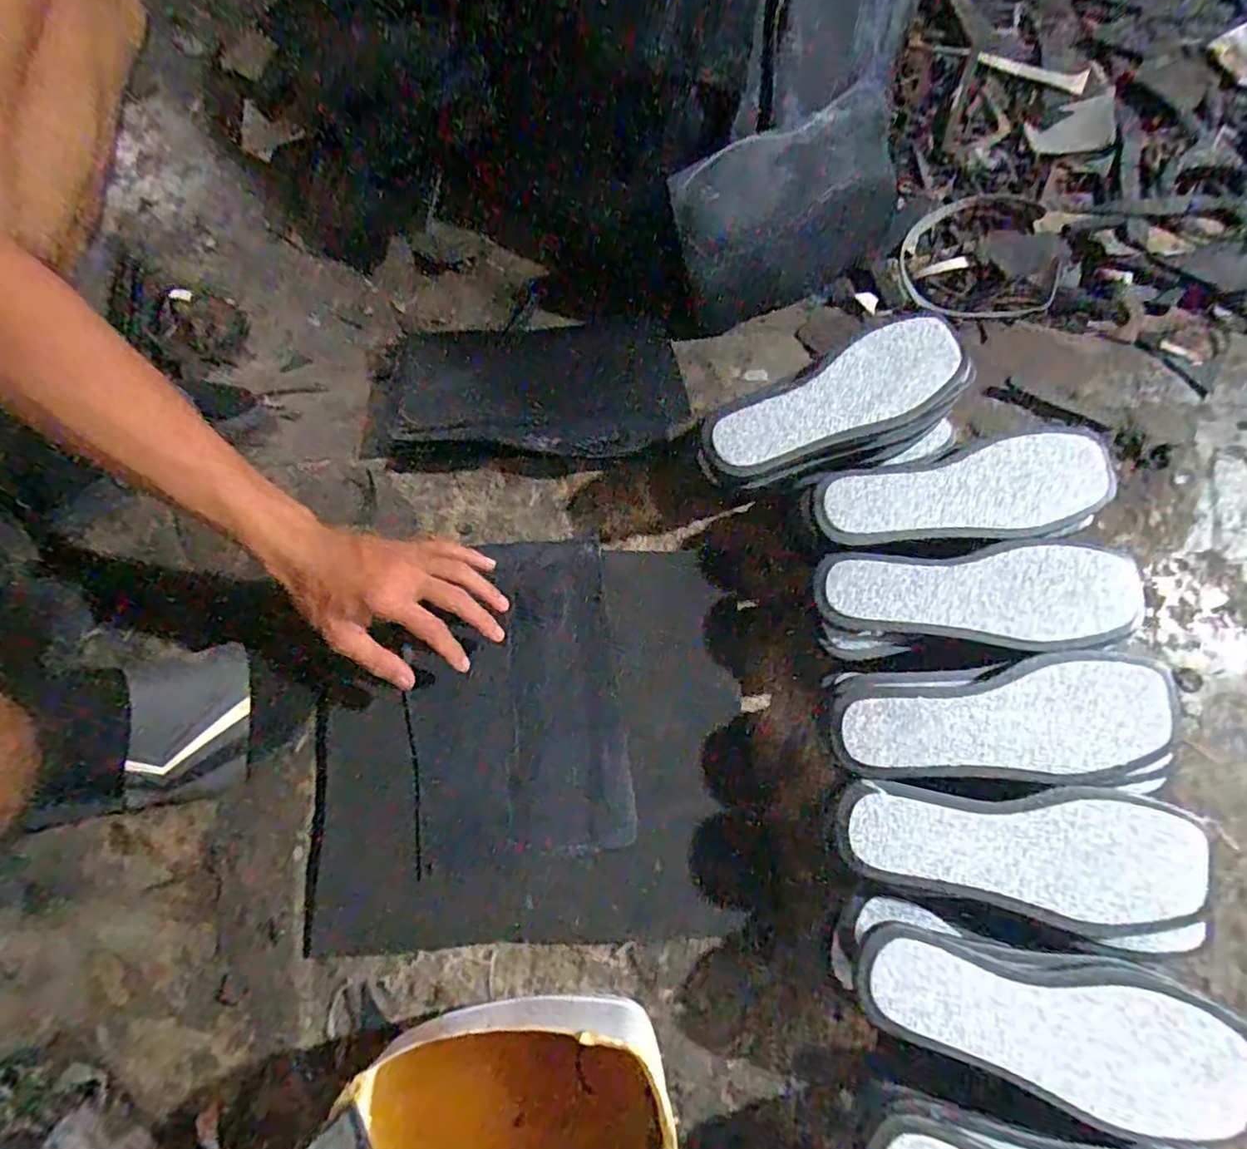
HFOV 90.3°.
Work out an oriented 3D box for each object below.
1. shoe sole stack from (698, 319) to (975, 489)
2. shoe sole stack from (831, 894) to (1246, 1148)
[{"bbox_3d":[0.177,-0.138,0.528,0.235,0.055,0.088,-28,76,-9],"label":"shoe sole stack"},{"bbox_3d":[0.258,0.285,0.417,0.237,0.095,0.088,14,72,4],"label":"shoe sole stack"}]

